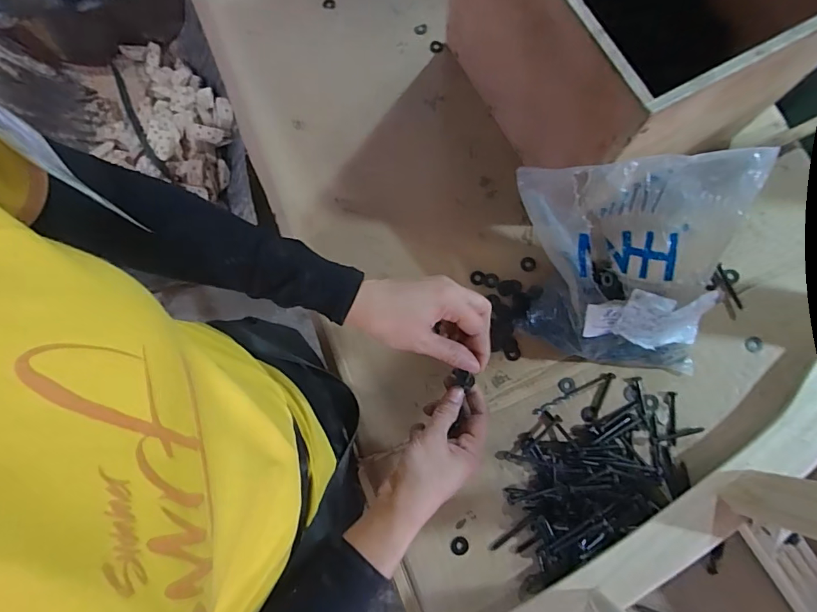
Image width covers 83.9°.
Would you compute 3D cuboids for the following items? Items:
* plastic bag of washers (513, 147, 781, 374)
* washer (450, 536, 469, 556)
[{"bbox_3d":[0.222,-0.036,0.485,0.218,0.175,0.179,4,79,3],"label":"plastic bag of washers"},{"bbox_3d":[0.058,0.271,0.513,0.020,0.004,0.019,0,78,2],"label":"washer"}]

